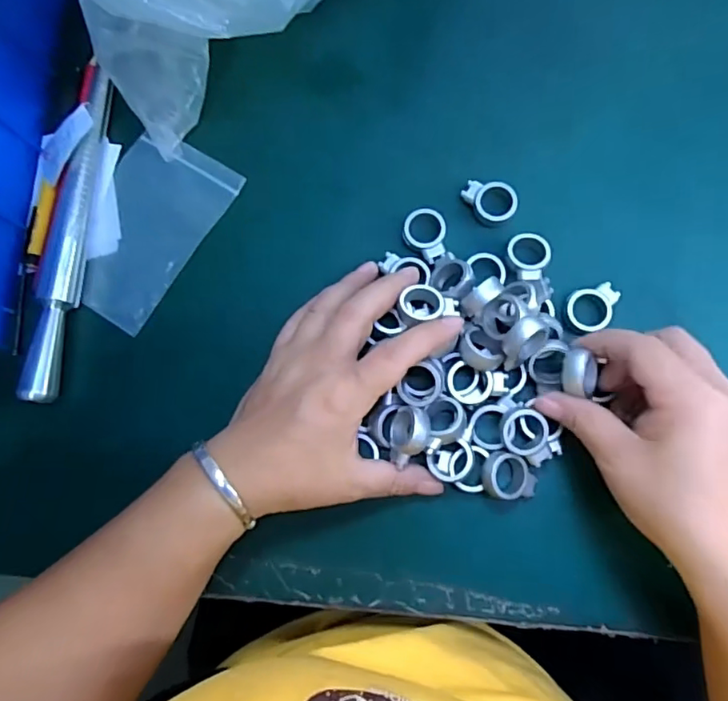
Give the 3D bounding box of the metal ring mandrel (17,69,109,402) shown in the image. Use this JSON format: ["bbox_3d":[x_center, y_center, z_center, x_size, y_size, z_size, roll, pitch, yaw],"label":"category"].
[{"bbox_3d":[-0.188,-0.075,0.352,0.022,0.023,0.211,4,82,5],"label":"metal ring mandrel"}]

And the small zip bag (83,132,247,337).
[{"bbox_3d":[-0.142,-0.080,0.359,0.076,0.004,0.122,32,86,8],"label":"small zip bag"}]

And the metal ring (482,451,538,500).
[{"bbox_3d":[0.083,0.072,0.313,0.032,0.020,0.025,18,84,7],"label":"metal ring"}]

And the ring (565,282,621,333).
[{"bbox_3d":[0.135,-0.026,0.327,0.037,0.010,0.025,-36,81,-1],"label":"ring"}]

